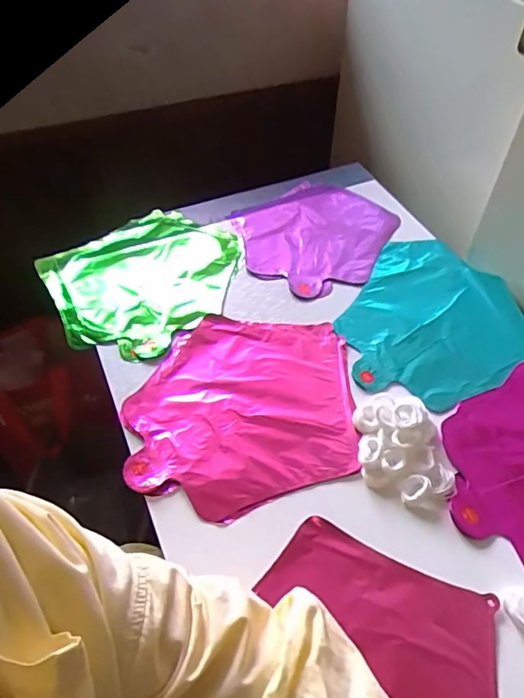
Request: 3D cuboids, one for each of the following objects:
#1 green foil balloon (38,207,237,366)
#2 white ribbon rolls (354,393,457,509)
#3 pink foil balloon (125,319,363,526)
[{"bbox_3d":[-0.150,-0.097,0.647,0.241,0.032,0.233,-35,60,-25],"label":"green foil balloon"},{"bbox_3d":[0.132,0.091,0.479,0.080,0.035,0.107,-8,52,-8],"label":"white ribbon rolls"},{"bbox_3d":[-0.021,0.059,0.523,0.223,0.009,0.224,0,51,-1],"label":"pink foil balloon"}]

